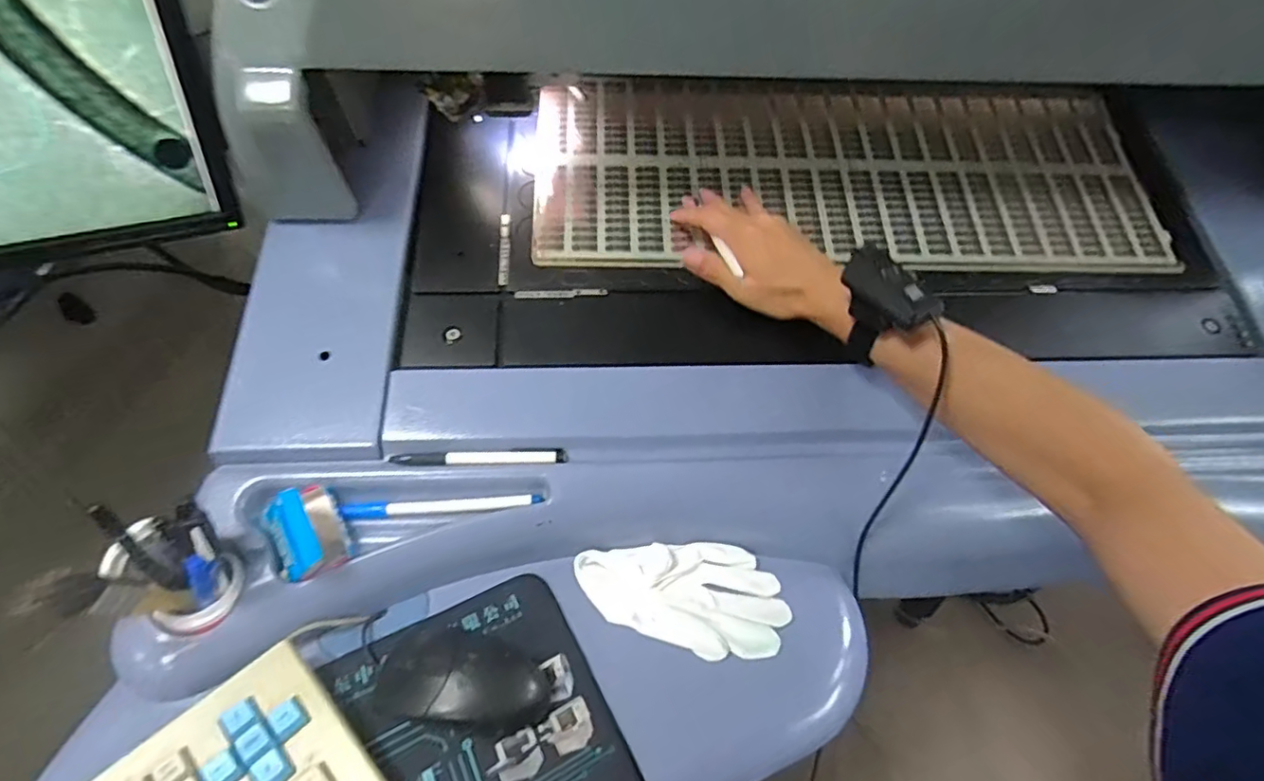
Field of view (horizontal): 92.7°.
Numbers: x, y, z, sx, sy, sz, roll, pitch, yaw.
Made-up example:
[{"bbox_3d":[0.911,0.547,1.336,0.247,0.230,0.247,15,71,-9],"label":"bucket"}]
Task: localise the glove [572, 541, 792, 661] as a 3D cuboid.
[{"bbox_3d":[0.037,0.156,0.459,0.155,0.018,0.081,3,42,0],"label":"glove"}]

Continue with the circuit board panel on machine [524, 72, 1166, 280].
[{"bbox_3d":[0.203,-0.221,0.600,0.589,0.014,0.255,-3,67,-3],"label":"circuit board panel on machine"}]

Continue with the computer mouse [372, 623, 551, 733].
[{"bbox_3d":[-0.112,0.192,0.404,0.110,0.038,0.064,9,43,6],"label":"computer mouse"}]

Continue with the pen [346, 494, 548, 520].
[{"bbox_3d":[-0.143,0.088,0.461,0.147,0.008,0.009,-2,43,-6],"label":"pen"}]

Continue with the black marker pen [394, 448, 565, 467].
[{"bbox_3d":[-0.118,0.053,0.470,0.133,0.007,0.009,-1,43,-4],"label":"black marker pen"}]

